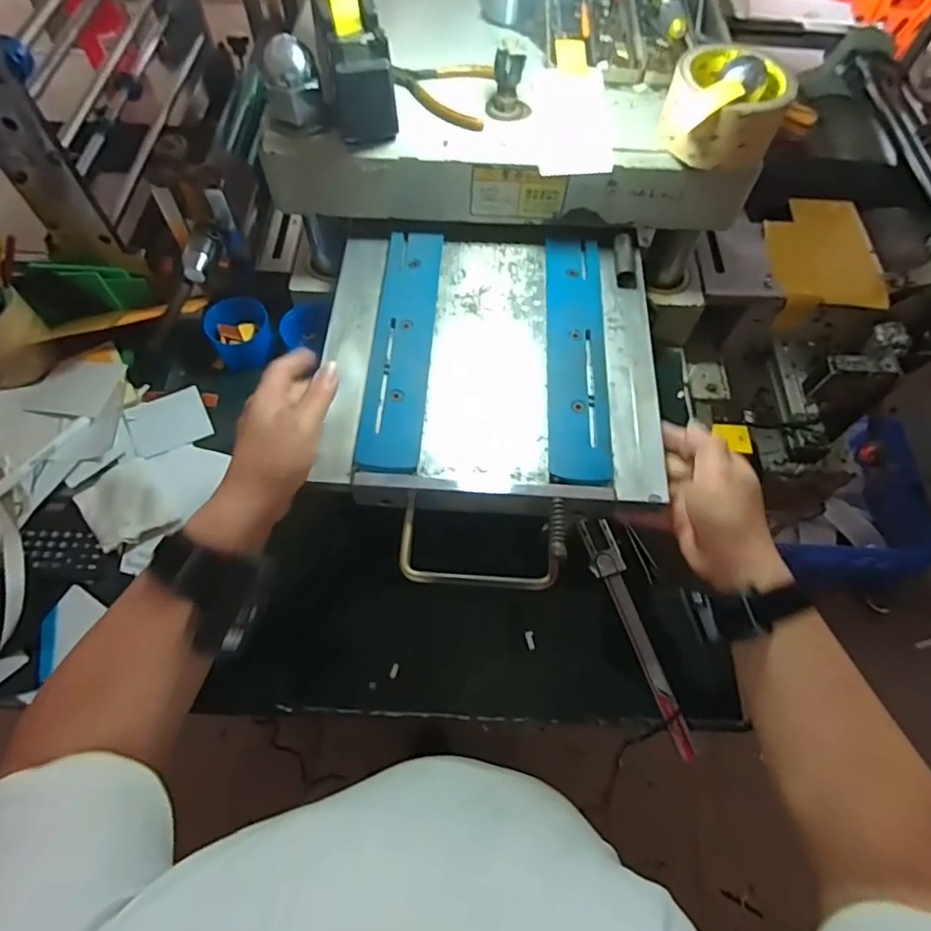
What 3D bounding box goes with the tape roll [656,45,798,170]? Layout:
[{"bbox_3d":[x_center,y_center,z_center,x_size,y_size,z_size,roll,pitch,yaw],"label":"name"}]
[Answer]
[{"bbox_3d":[0.215,-0.298,0.475,0.093,0.056,0.086,18,62,7],"label":"tape roll"}]

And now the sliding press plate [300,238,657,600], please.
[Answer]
[{"bbox_3d":[0.021,-0.067,0.484,0.281,0.026,0.333,4,62,0],"label":"sliding press plate"}]

